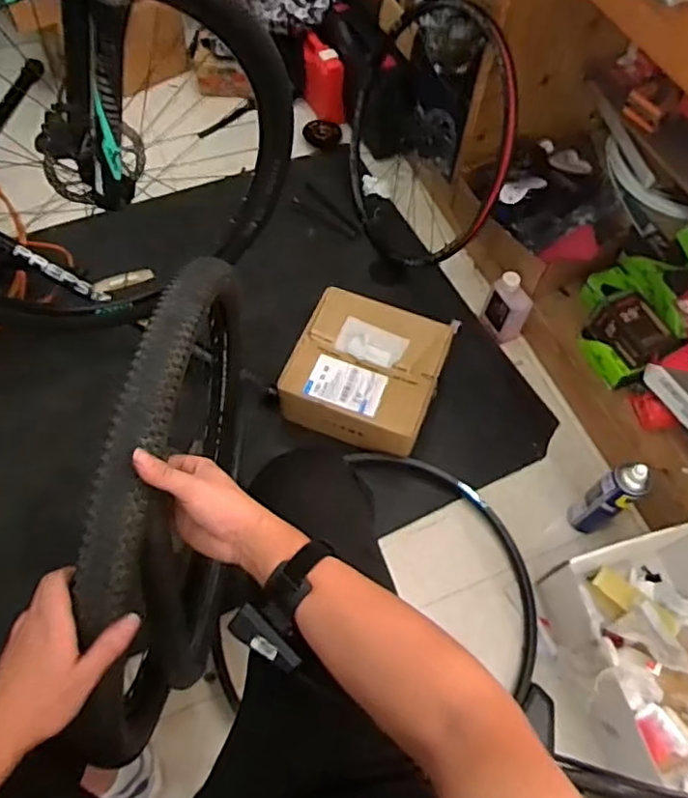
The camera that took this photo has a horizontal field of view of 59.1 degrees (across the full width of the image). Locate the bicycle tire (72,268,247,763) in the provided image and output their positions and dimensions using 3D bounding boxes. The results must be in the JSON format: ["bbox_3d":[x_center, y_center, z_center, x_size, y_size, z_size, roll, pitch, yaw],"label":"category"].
[{"bbox_3d":[-0.209,0.114,0.812,0.083,0.587,0.565,7,61,0],"label":"bicycle tire"}]

